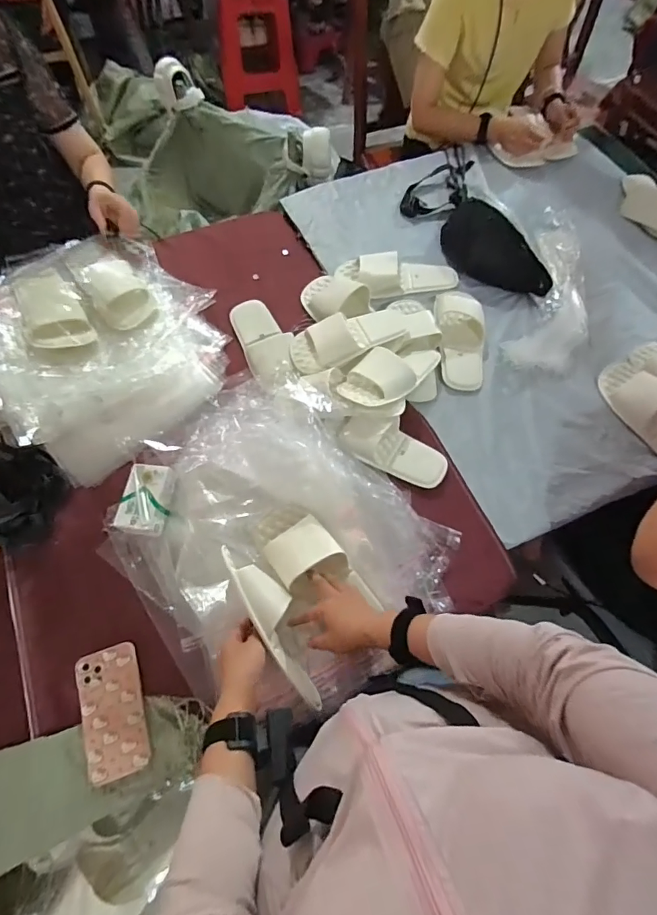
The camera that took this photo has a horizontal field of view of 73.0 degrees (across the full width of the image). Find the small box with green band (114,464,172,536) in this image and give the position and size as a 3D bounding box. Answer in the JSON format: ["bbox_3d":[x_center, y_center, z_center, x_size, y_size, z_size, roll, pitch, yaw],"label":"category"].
[{"bbox_3d":[-0.299,0.070,0.729,0.071,0.039,0.111,5,65,1],"label":"small box with green band"}]

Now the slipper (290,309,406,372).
[{"bbox_3d":[0.048,-0.232,0.841,0.244,0.077,0.107,-19,67,-11],"label":"slipper"}]

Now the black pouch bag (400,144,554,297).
[{"bbox_3d":[0.319,-0.559,1.032,0.221,0.081,0.499,-16,66,-9],"label":"black pouch bag"}]

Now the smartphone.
[{"bbox_3d":[-0.304,0.355,0.625,0.082,0.009,0.164,-17,66,-9],"label":"smartphone"}]

